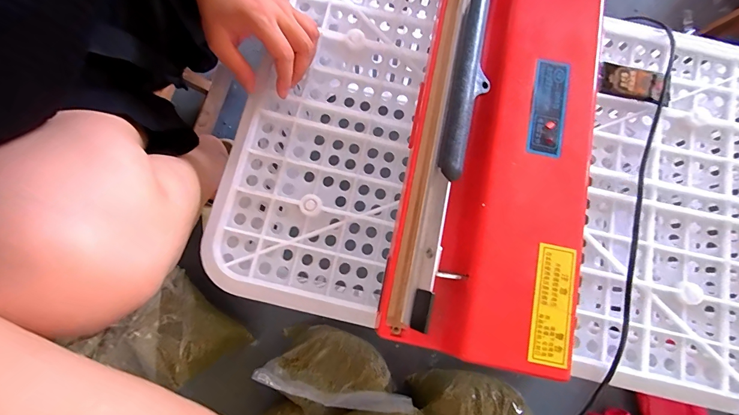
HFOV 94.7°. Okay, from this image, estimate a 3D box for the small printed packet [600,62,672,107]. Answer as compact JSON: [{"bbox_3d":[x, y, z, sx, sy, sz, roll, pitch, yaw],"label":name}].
[{"bbox_3d":[0.315,-0.144,0.402,0.082,0.013,0.040,11,79,1],"label":"small printed packet"}]

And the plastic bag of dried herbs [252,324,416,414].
[{"bbox_3d":[-0.049,0.267,0.566,0.232,0.145,0.105,16,79,2],"label":"plastic bag of dried herbs"}]

